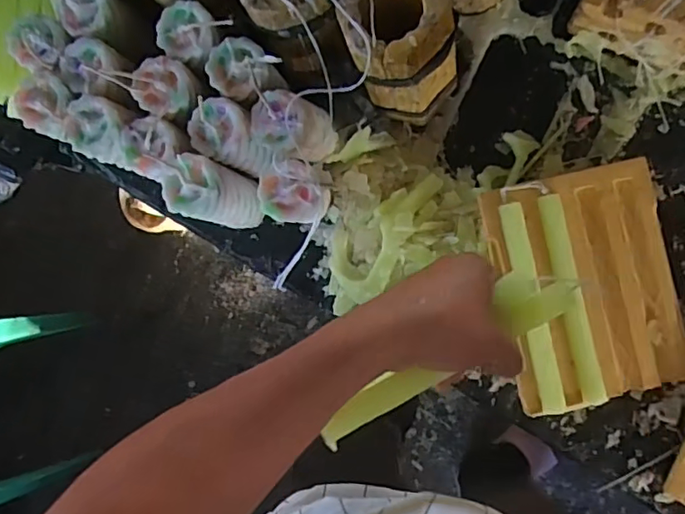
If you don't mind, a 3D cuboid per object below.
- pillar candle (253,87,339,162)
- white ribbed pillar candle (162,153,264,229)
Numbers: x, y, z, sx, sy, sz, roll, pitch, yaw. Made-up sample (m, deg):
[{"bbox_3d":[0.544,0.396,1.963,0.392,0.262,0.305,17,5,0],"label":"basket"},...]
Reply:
[{"bbox_3d":[-0.044,-0.117,0.527,0.056,0.100,0.053,0,87,9],"label":"pillar candle"},{"bbox_3d":[-0.117,-0.058,0.548,0.057,0.131,0.054,11,89,9],"label":"white ribbed pillar candle"}]

